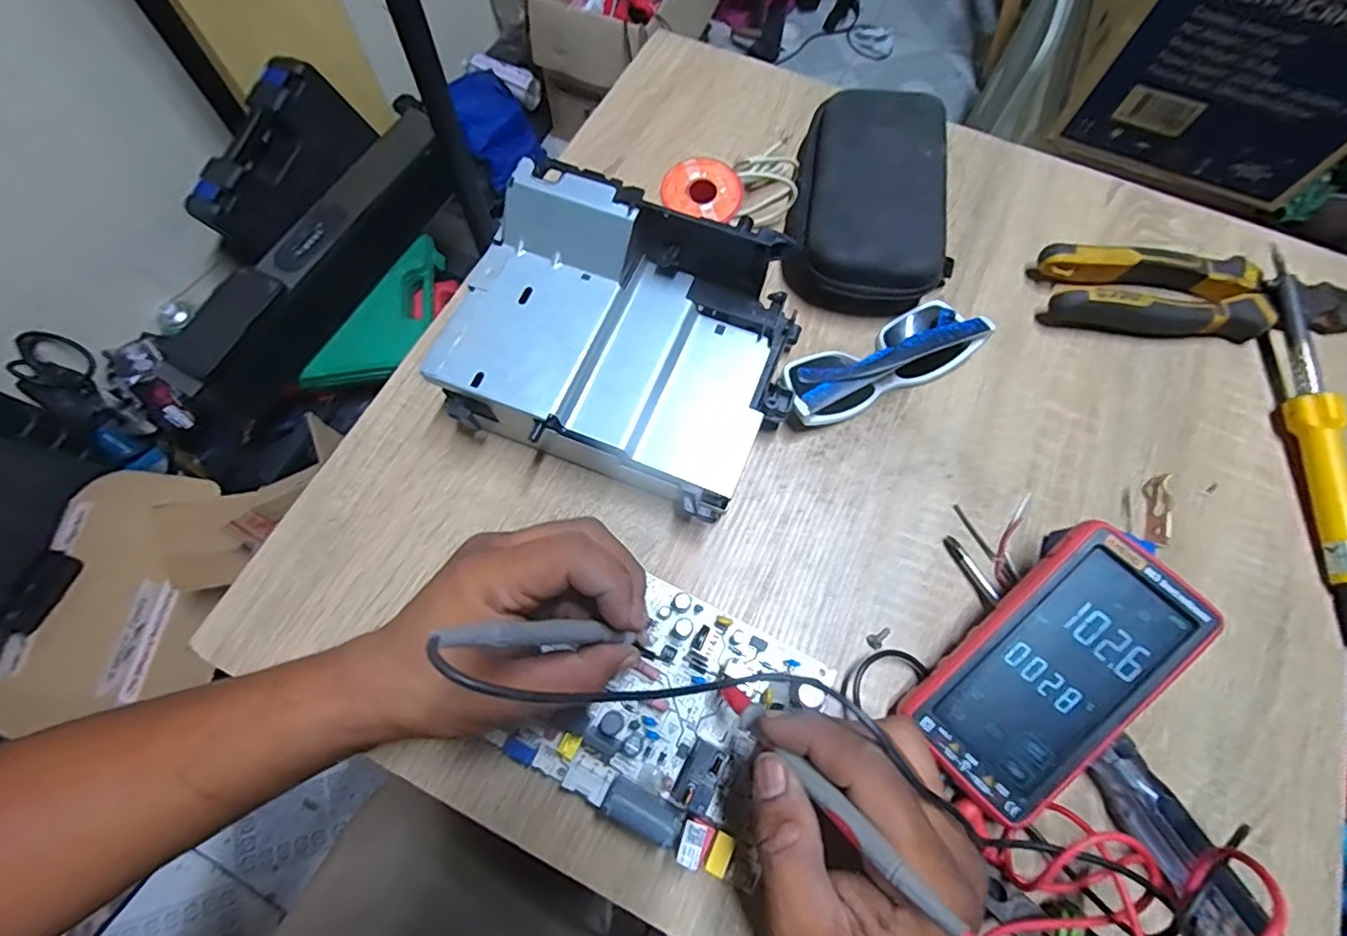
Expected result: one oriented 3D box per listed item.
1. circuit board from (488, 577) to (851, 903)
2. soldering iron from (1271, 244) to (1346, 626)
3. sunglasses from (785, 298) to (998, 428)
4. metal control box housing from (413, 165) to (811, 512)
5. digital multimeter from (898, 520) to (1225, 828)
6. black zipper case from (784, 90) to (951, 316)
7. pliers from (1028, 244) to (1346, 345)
[{"bbox_3d":[0.003,0.128,0.297,0.135,0.024,0.116,27,68,9],"label":"circuit board"},{"bbox_3d":[0.408,-0.022,0.362,0.020,0.035,0.261,5,69,1],"label":"soldering iron"},{"bbox_3d":[0.133,-0.073,0.366,0.138,0.042,0.048,-25,71,-10],"label":"sunglasses"},{"bbox_3d":[-0.028,-0.071,0.335,0.184,0.101,0.137,19,70,6],"label":"metal control box housing"},{"bbox_3d":[0.192,0.102,0.290,0.147,0.021,0.075,-46,74,0],"label":"digital multimeter"},{"bbox_3d":[0.141,-0.193,0.409,0.104,0.058,0.178,14,69,4],"label":"black zipper case"},{"bbox_3d":[0.376,-0.121,0.404,0.226,0.031,0.057,3,69,0],"label":"pliers"}]

